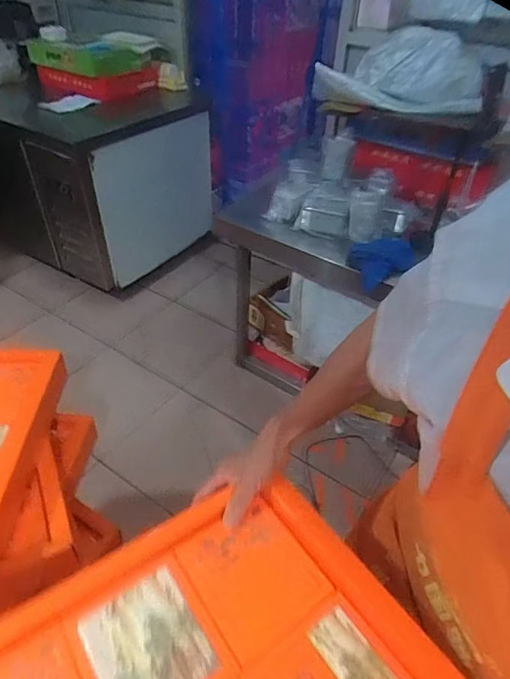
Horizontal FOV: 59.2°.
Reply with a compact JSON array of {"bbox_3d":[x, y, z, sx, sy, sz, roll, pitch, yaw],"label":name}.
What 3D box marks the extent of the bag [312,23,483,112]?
[{"bbox_3d":[0.421,-0.796,1.328,0.474,0.195,0.127,2,42,-1],"label":"bag"}]

